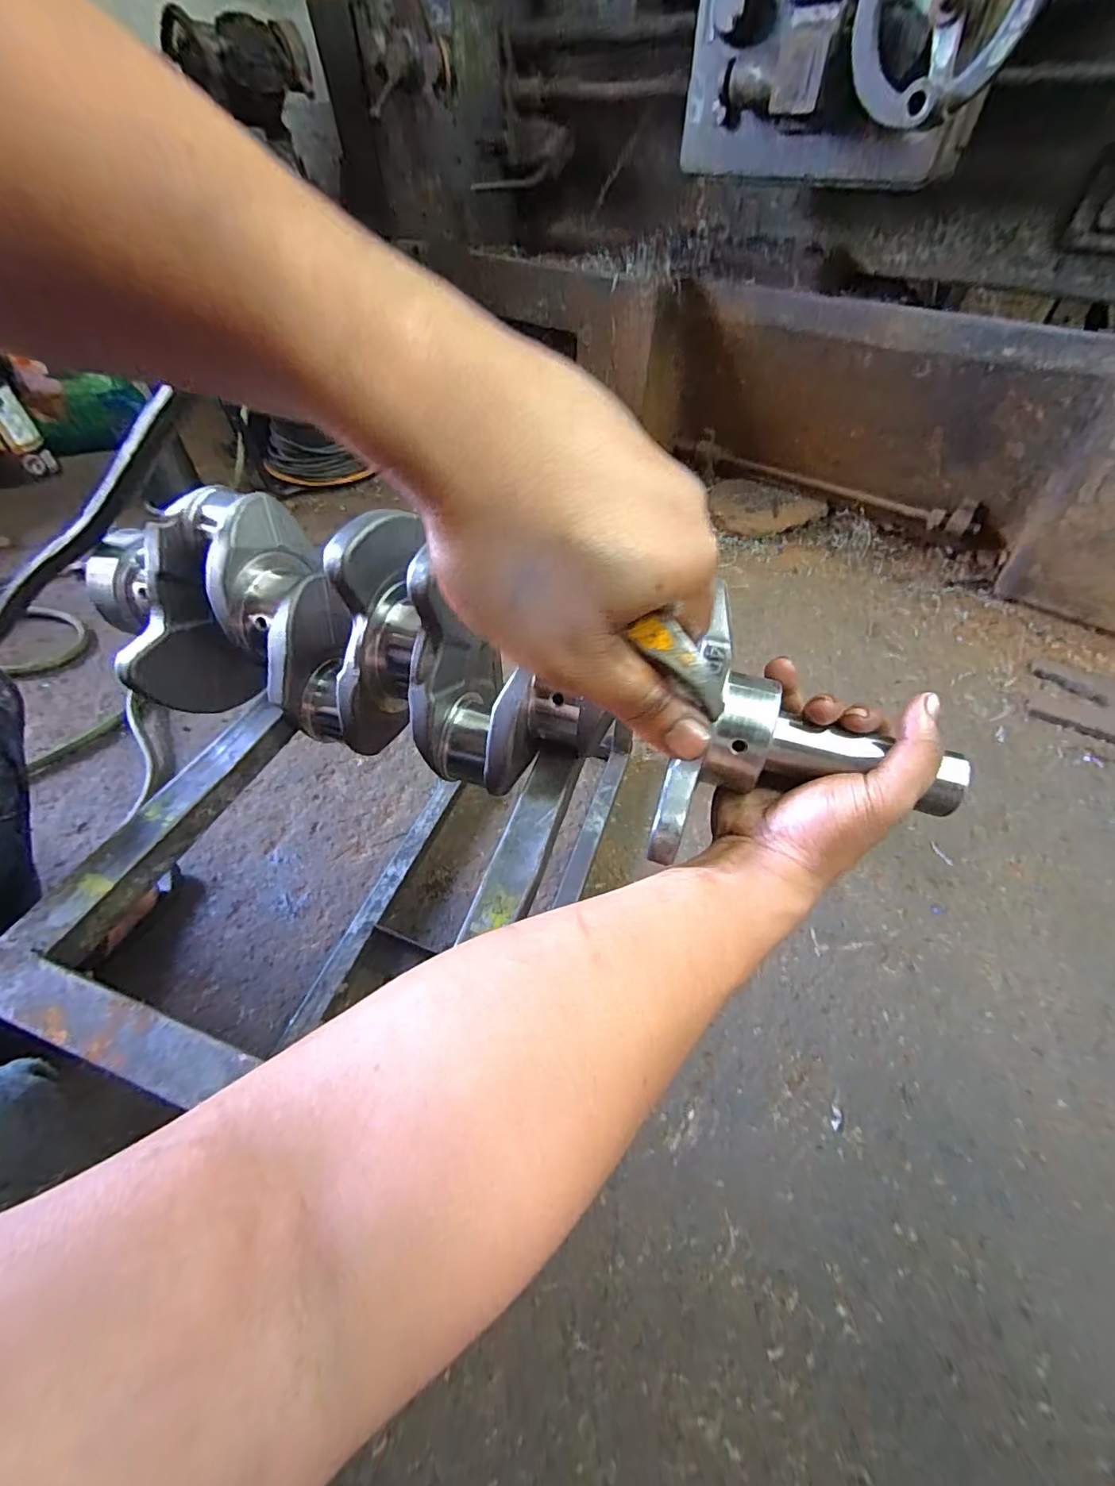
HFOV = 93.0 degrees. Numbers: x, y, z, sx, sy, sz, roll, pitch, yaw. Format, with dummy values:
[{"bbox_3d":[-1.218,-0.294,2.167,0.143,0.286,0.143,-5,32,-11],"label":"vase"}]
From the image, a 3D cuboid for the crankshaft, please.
[{"bbox_3d":[-0.059,-0.043,0.320,0.545,0.137,0.120,17,50,12],"label":"crankshaft"}]

